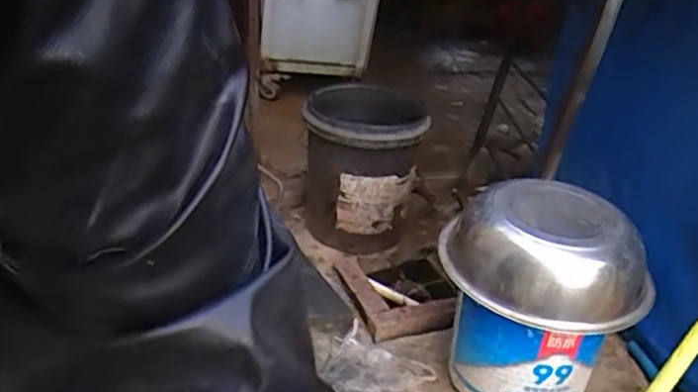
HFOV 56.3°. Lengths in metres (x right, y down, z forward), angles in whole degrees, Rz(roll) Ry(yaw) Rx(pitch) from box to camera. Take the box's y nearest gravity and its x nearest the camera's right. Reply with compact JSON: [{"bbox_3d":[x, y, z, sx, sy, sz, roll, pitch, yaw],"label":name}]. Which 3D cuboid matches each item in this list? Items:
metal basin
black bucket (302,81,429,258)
[{"bbox_3d":[0.311,0.088,1.061,0.294,0.127,0.294,4,28,-2],"label":"metal basin"},{"bbox_3d":[0.033,-0.073,1.568,0.251,0.307,0.273,4,28,-2],"label":"black bucket"}]

